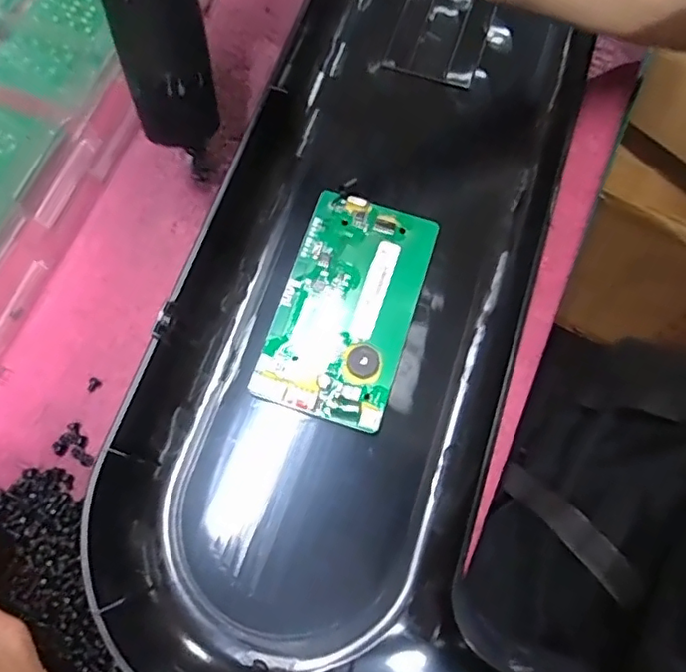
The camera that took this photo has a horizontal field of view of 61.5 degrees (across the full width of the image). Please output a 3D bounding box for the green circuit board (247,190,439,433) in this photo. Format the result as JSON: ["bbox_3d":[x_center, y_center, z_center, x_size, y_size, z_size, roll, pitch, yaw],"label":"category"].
[{"bbox_3d":[0.002,-0.014,0.268,0.060,0.010,0.105,18,72,4],"label":"green circuit board"}]

